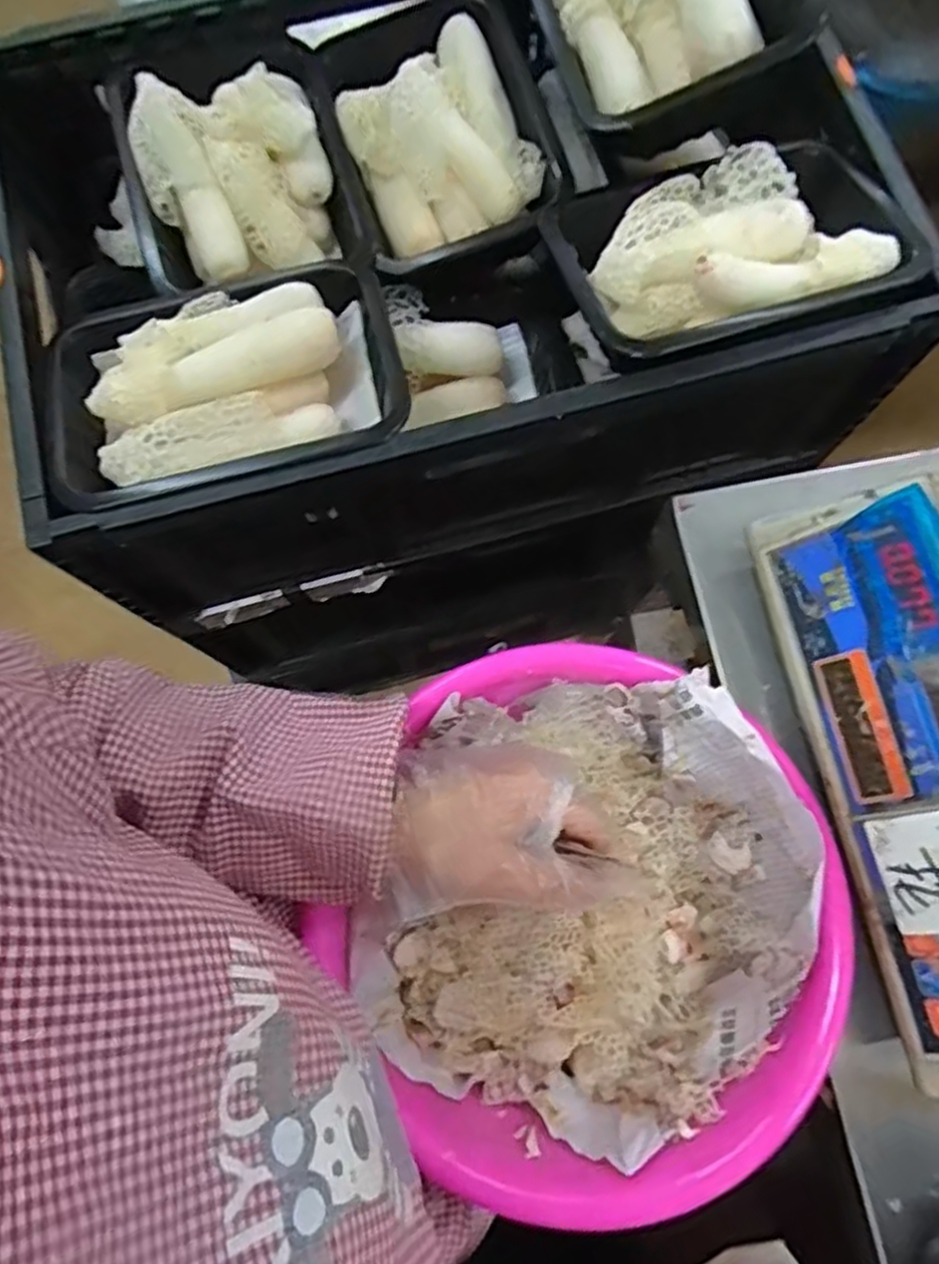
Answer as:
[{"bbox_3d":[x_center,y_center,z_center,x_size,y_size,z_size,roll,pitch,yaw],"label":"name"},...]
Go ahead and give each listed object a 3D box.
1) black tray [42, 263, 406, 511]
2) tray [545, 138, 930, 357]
[{"bbox_3d":[-0.156,-0.159,0.493,0.218,0.057,0.151,-15,77,-3],"label":"black tray"},{"bbox_3d":[0.168,-0.250,0.495,0.219,0.052,0.142,-14,77,-3],"label":"tray"}]

